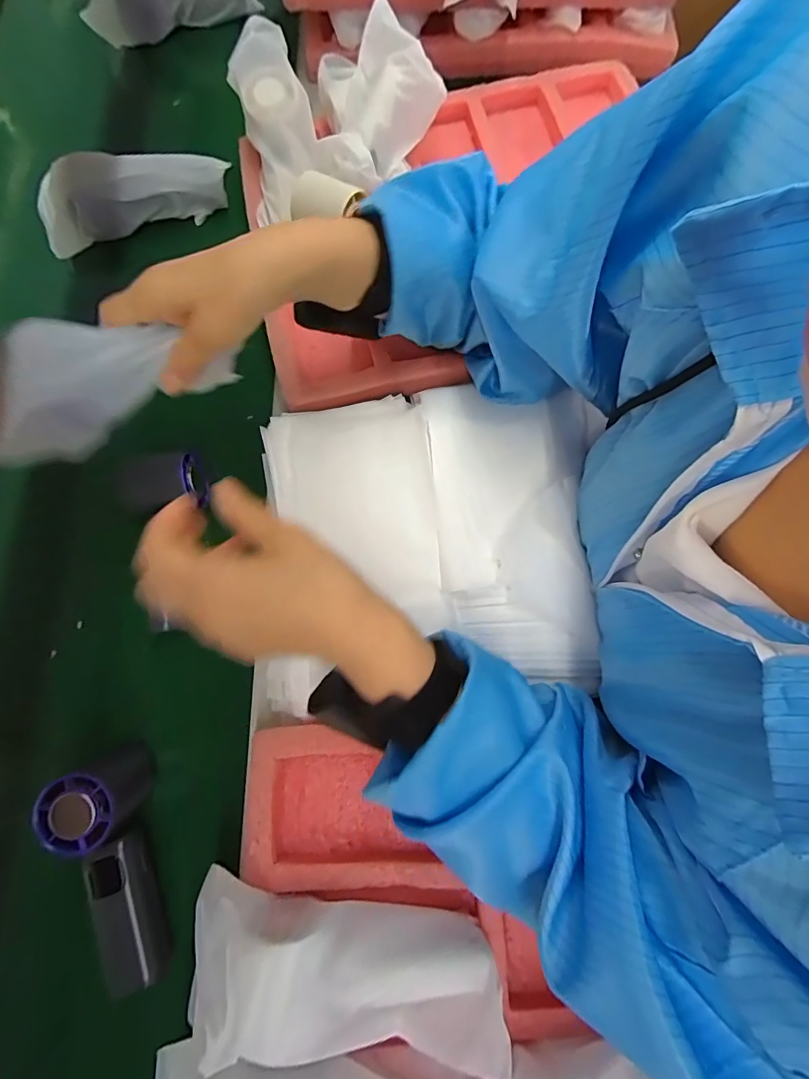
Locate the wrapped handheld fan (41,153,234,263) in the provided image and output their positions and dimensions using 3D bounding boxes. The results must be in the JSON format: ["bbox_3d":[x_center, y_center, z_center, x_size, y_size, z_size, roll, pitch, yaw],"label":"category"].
[{"bbox_3d":[-0.284,-0.361,0.472,0.187,0.052,0.062,-18,76,-3],"label":"wrapped handheld fan"}]

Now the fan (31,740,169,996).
[{"bbox_3d":[-0.206,0.231,0.324,0.051,0.064,0.147,-16,89,-3],"label":"fan"}]

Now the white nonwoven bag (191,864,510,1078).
[{"bbox_3d":[-0.035,0.259,0.269,0.184,0.054,0.067,9,76,4],"label":"white nonwoven bag"}]

